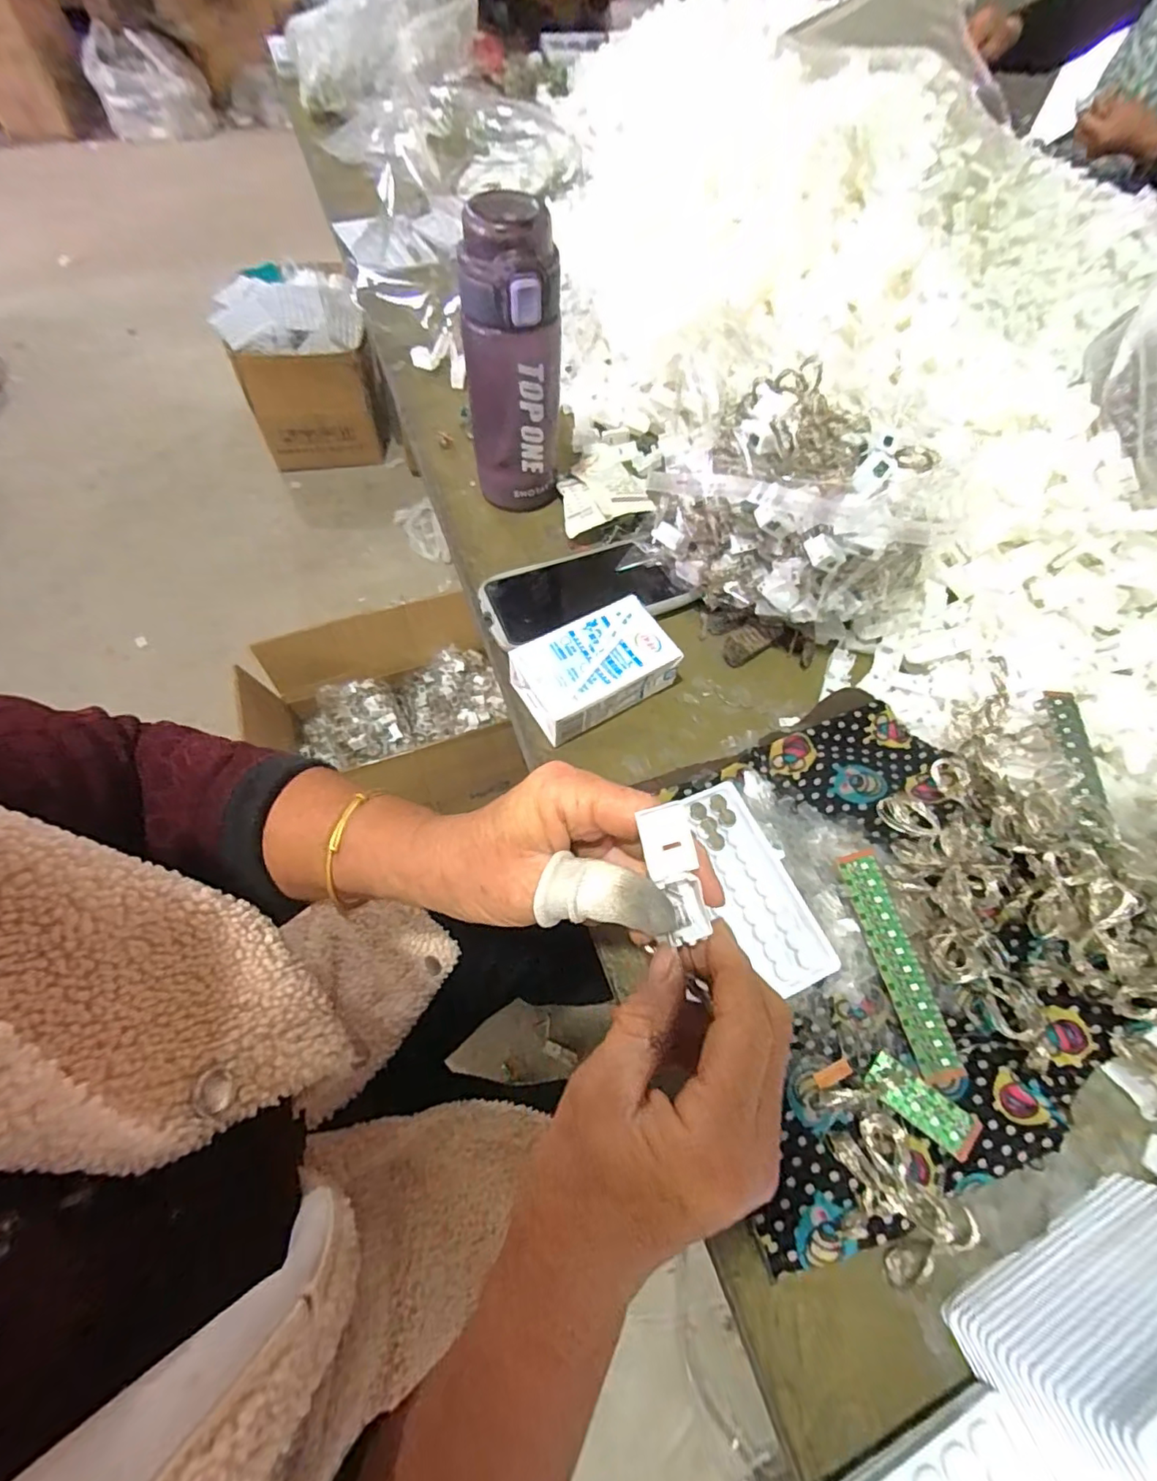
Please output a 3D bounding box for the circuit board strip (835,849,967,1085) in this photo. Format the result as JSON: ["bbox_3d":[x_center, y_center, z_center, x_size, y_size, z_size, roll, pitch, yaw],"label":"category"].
[{"bbox_3d":[0.185,0.128,0.334,0.023,0.005,0.125,-17,75,4],"label":"circuit board strip"}]

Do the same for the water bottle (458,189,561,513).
[{"bbox_3d":[-0.049,-0.275,0.443,0.069,0.201,0.061,-3,62,-5],"label":"water bottle"}]

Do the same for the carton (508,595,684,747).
[{"bbox_3d":[0.012,-0.048,0.423,0.110,0.041,0.069,-28,67,-17],"label":"carton"}]

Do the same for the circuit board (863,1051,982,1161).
[{"bbox_3d":[0.184,0.195,0.309,0.055,0.004,0.021,33,67,22],"label":"circuit board"}]

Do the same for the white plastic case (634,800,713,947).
[{"bbox_3d":[0.038,0.052,0.225,0.020,0.006,0.054,-18,98,-12],"label":"white plastic case"}]

